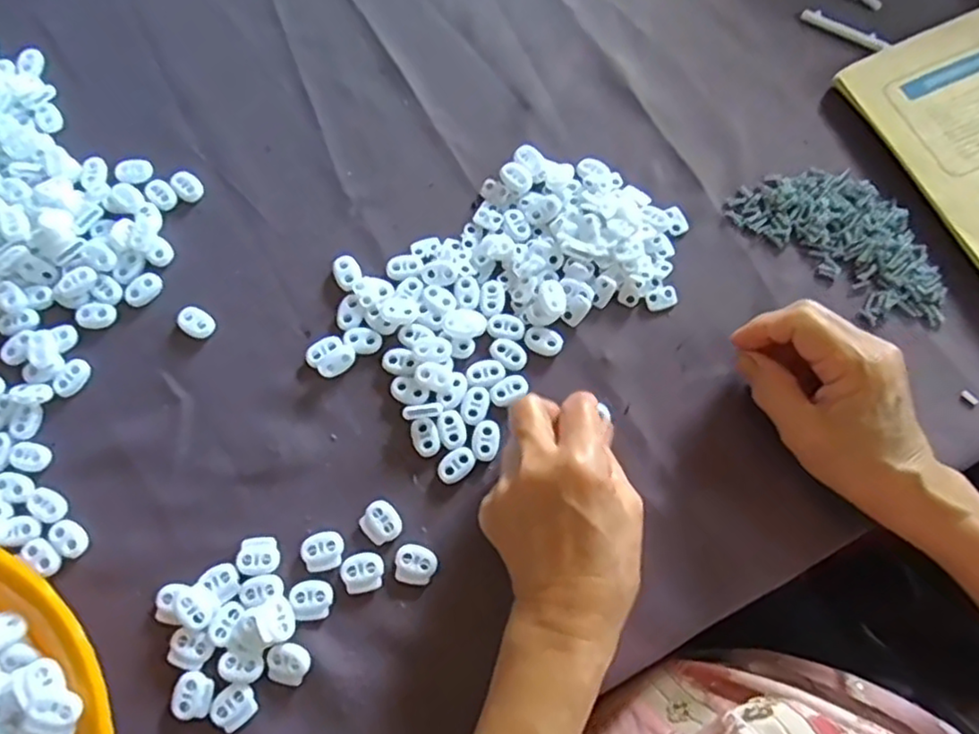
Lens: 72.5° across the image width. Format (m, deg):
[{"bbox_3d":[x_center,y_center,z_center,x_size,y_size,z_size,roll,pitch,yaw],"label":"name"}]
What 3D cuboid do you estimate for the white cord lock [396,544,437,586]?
[{"bbox_3d":[-0.040,0.106,0.358,0.021,0.004,0.020,6,73,2],"label":"white cord lock"}]

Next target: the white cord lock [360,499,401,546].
[{"bbox_3d":[-0.060,0.084,0.364,0.020,0.004,0.021,-37,76,-11],"label":"white cord lock"}]

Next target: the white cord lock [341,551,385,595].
[{"bbox_3d":[-0.067,0.109,0.355,0.022,0.004,0.020,-13,73,-4],"label":"white cord lock"}]

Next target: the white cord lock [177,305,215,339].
[{"bbox_3d":[-0.174,-0.027,0.396,0.023,0.004,0.016,37,76,11],"label":"white cord lock"}]

